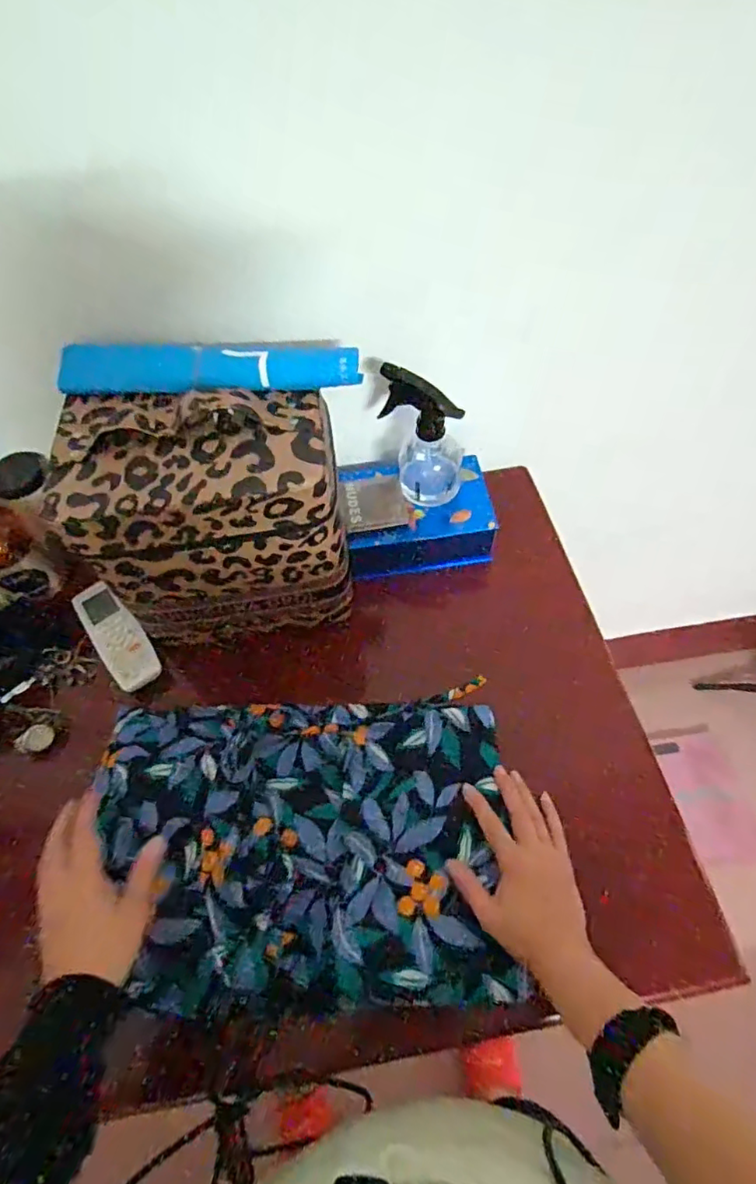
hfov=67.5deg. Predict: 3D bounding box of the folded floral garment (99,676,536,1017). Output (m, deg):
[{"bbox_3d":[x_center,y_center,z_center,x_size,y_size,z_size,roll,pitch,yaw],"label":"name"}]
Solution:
[{"bbox_3d":[-0.072,0.216,0.502,0.371,0.051,0.254,-4,57,0],"label":"folded floral garment"}]

